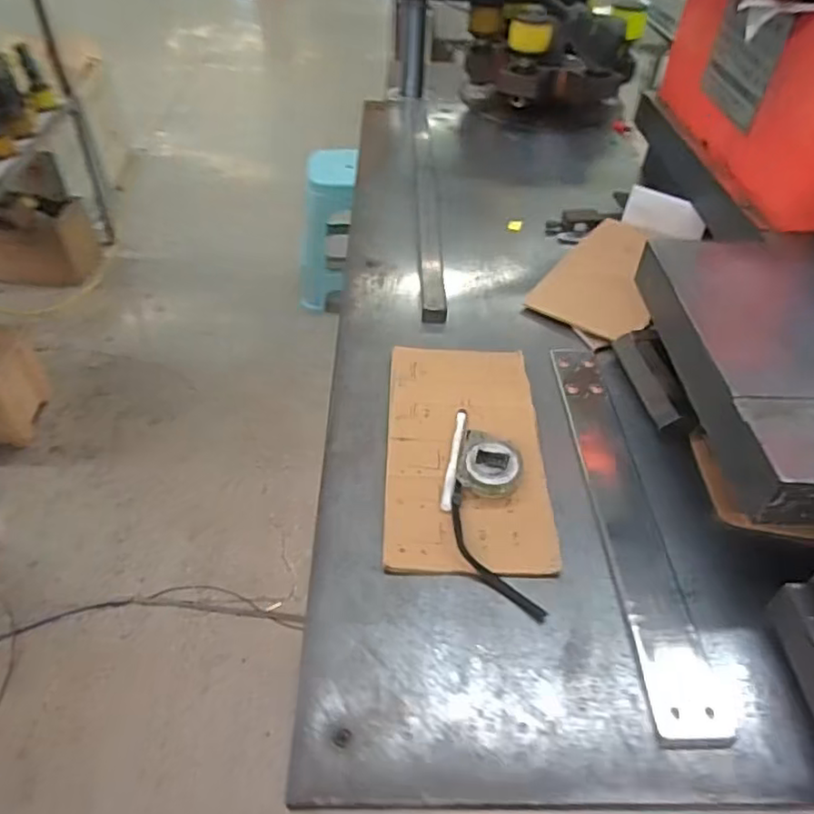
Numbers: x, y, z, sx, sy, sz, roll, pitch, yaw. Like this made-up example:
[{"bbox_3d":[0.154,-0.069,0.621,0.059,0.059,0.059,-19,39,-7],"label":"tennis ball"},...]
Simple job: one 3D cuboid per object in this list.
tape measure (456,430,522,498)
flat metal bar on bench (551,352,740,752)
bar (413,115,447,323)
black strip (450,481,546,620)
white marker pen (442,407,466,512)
[{"bbox_3d":[0.088,0.060,0.658,0.065,0.027,0.062,11,45,9],"label":"tape measure"},{"bbox_3d":[0.223,0.094,0.661,0.057,0.008,0.476,1,44,-2],"label":"flat metal bar on bench"},{"bbox_3d":[0.037,-0.379,1.127,0.040,0.020,0.711,1,44,-2],"label":"bar"},{"bbox_3d":[0.072,0.139,0.598,0.040,0.022,0.153,-19,48,-22],"label":"black strip"},{"bbox_3d":[0.052,0.050,0.677,0.012,0.011,0.141,9,44,6],"label":"white marker pen"}]

